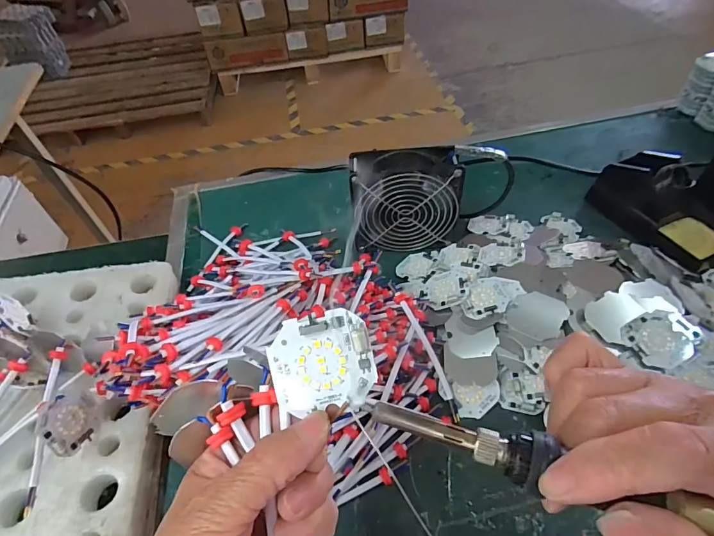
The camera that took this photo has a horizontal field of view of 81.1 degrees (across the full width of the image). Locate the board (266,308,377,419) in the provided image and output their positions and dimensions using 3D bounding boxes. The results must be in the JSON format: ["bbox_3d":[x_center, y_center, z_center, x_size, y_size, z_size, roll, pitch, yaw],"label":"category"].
[{"bbox_3d":[-0.016,0.043,0.191,0.047,0.006,0.043,-12,90,1],"label":"board"}]

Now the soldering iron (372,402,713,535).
[{"bbox_3d":[0.099,0.079,0.147,0.193,0.012,0.016,12,52,15],"label":"soldering iron"}]

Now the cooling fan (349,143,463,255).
[{"bbox_3d":[0.055,-0.076,0.479,0.118,0.109,0.052,-5,50,1],"label":"cooling fan"}]

